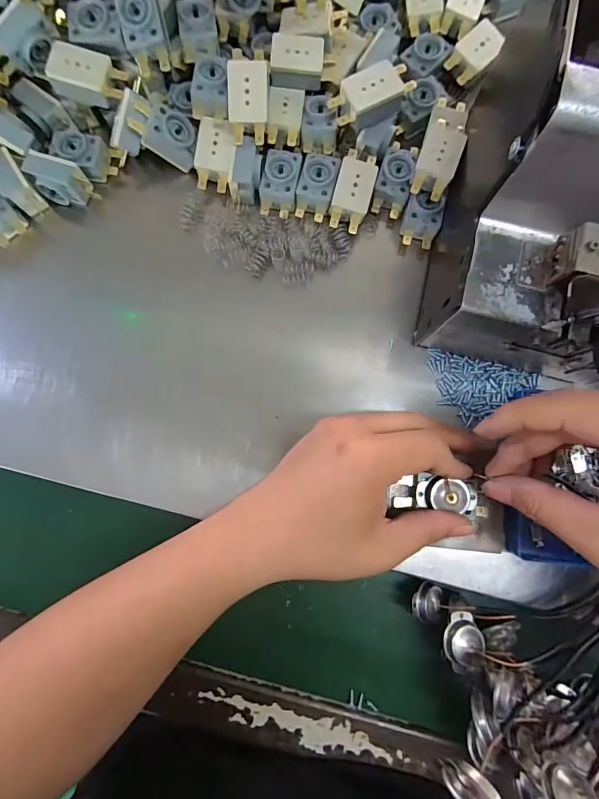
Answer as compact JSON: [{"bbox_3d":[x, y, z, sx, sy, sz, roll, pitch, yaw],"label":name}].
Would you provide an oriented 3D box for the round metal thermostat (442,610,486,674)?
[{"bbox_3d":[0.106,0.158,0.252,0.025,0.020,0.033,-10,84,-1],"label":"round metal thermostat"}]

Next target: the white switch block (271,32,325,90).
[{"bbox_3d":[-0.001,-0.248,0.282,0.038,0.015,0.028,6,84,1],"label":"white switch block"}]

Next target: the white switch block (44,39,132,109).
[{"bbox_3d":[-0.150,-0.229,0.271,0.043,0.020,0.029,19,84,3],"label":"white switch block"}]

